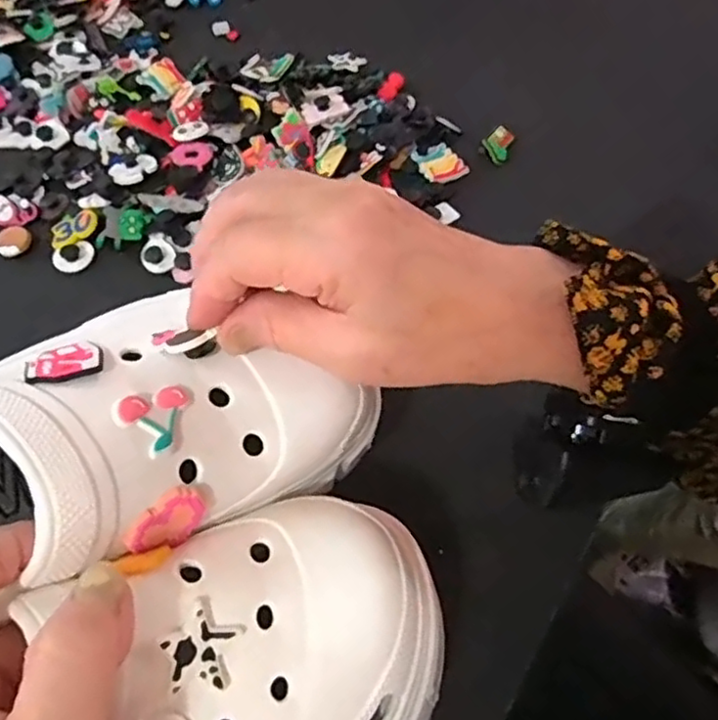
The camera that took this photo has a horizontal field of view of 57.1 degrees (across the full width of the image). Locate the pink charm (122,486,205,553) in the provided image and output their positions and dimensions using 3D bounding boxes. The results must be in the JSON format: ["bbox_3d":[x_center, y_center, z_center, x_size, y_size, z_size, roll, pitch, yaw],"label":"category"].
[{"bbox_3d":[-0.067,0.055,0.226,0.027,0.019,0.009,-35,37,-19],"label":"pink charm"}]

